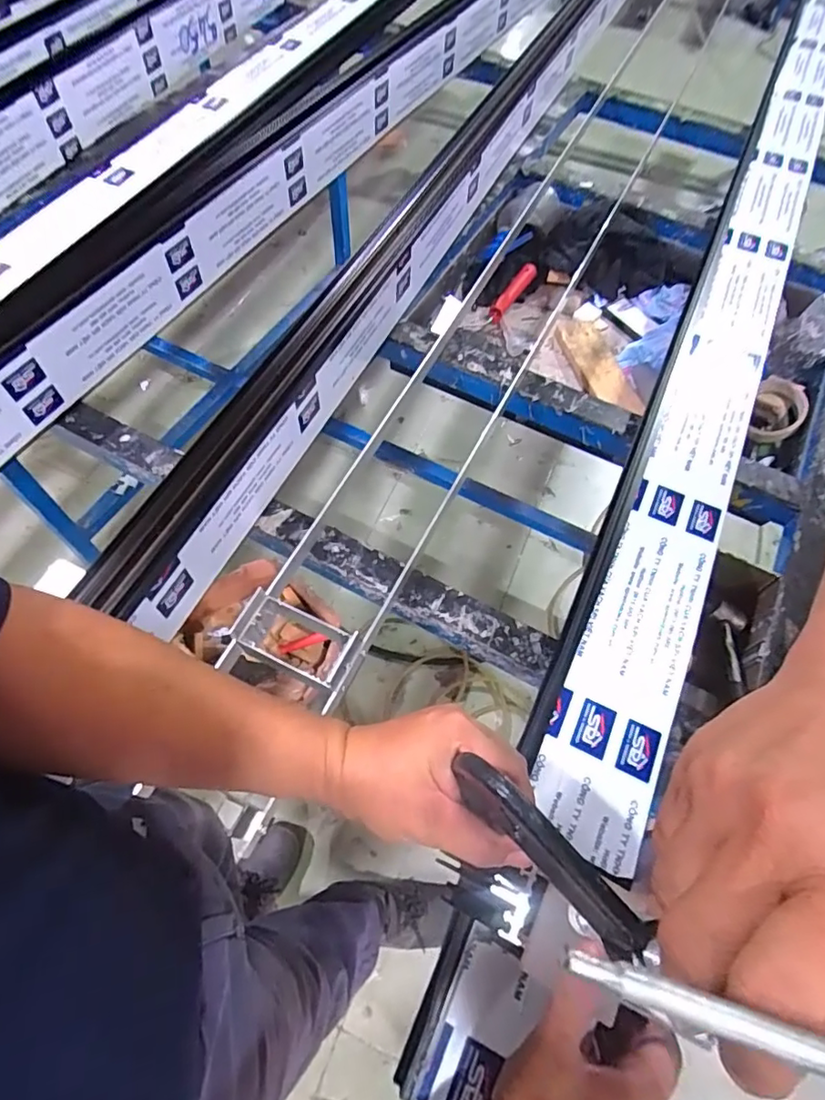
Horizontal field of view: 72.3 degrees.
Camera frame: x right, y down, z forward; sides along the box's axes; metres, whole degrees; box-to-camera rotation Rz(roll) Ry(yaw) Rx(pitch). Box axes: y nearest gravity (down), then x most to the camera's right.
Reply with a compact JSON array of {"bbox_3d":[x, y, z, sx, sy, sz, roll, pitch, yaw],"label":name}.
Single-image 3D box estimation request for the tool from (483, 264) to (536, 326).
[{"bbox_3d":[0.162,-0.428,0.932,0.025,0.029,0.134,33,77,16],"label":"tool"}]

